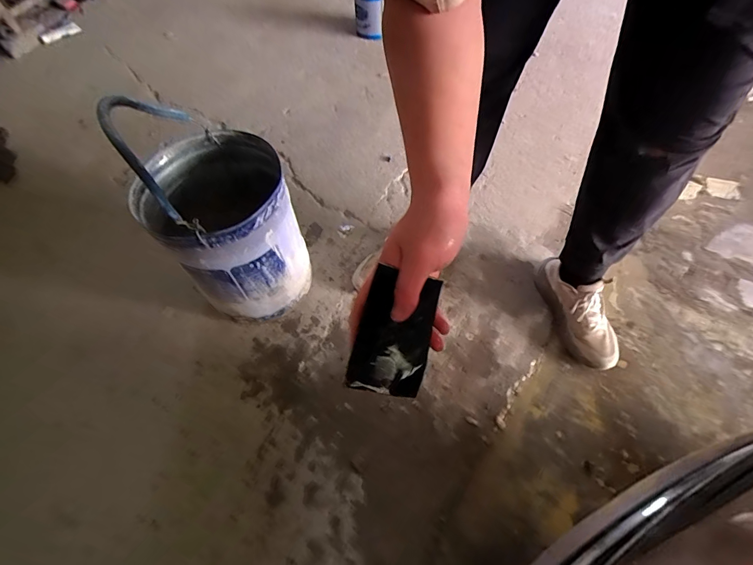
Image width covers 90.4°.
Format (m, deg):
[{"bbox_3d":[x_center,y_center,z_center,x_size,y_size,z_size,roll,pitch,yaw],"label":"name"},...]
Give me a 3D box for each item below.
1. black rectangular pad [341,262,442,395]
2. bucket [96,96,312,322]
[{"bbox_3d":[0.017,0.046,0.337,0.069,0.013,0.108,14,89,-16],"label":"black rectangular pad"},{"bbox_3d":[-0.299,-0.129,0.765,0.253,0.507,0.273,-2,60,3],"label":"bucket"}]

